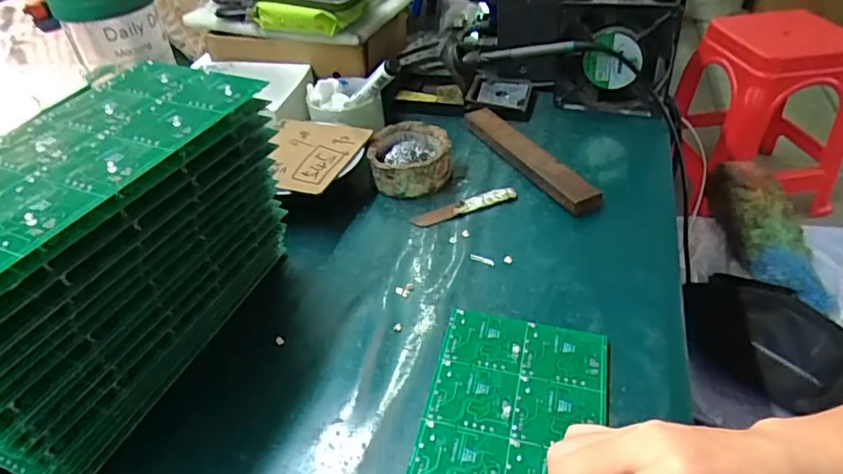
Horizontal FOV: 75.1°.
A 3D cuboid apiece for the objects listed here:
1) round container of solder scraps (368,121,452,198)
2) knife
[{"bbox_3d":[-0.011,-0.080,0.548,0.078,0.040,0.085,-3,39,3],"label":"round container of solder scraps"},{"bbox_3d":[0.040,-0.029,0.509,0.101,0.006,0.018,-17,40,-13],"label":"knife"}]

